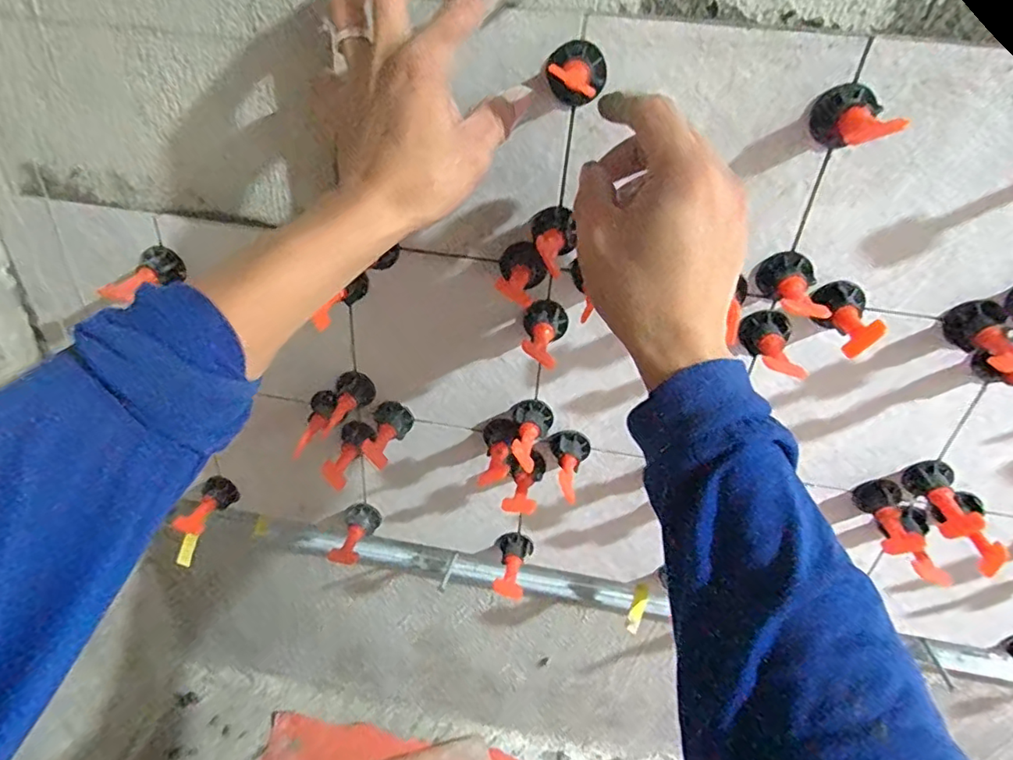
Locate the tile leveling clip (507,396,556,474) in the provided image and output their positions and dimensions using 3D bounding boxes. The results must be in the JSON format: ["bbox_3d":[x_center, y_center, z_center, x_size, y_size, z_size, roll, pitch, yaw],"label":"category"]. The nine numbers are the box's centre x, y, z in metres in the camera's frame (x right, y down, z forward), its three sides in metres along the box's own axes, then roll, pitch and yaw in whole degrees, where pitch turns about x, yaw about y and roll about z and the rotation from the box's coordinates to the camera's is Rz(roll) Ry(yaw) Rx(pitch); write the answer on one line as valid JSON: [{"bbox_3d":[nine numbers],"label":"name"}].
[{"bbox_3d":[0.018,0.041,0.435,0.034,0.028,0.056,7,33,3],"label":"tile leveling clip"}]

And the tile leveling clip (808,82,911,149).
[{"bbox_3d":[0.180,-0.134,0.293,0.028,0.030,0.059,10,33,7],"label":"tile leveling clip"}]

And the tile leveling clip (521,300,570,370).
[{"bbox_3d":[0.026,-0.029,0.390,0.031,0.030,0.053,7,33,3],"label":"tile leveling clip"}]

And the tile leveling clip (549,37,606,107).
[{"bbox_3d":[0.039,-0.168,0.312,0.032,0.031,0.039,7,33,3],"label":"tile leveling clip"}]

